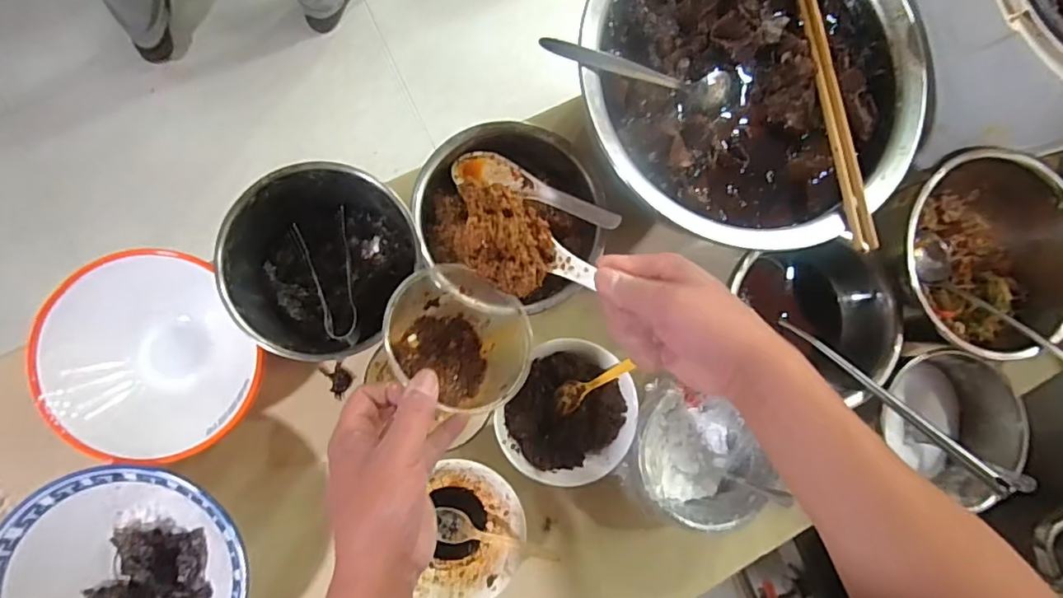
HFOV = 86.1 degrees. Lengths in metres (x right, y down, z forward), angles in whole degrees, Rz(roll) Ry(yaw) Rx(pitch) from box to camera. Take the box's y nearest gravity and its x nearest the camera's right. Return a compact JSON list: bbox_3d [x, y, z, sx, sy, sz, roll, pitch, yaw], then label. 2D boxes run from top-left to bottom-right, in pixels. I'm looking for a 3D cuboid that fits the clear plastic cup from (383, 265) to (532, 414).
[{"bbox_3d":[-0.056,0.029,0.456,0.122,0.044,0.099,39,83,-5],"label":"clear plastic cup"}]

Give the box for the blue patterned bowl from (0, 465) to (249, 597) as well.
[{"bbox_3d":[-0.330,0.233,0.468,0.187,0.069,0.183,0,87,-8],"label":"blue patterned bowl"}]

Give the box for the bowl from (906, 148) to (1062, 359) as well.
[{"bbox_3d":[0.426,-0.041,0.562,0.185,0.098,0.173,0,87,-8],"label":"bowl"}]

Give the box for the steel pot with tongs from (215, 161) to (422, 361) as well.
[{"bbox_3d":[-0.190,-0.038,0.497,0.146,0.100,0.148,0,87,-8],"label":"steel pot with tongs"}]

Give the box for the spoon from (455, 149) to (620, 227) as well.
[{"bbox_3d":[0.005,-0.094,0.508,0.155,0.031,0.035,25,84,13],"label":"spoon"}]

